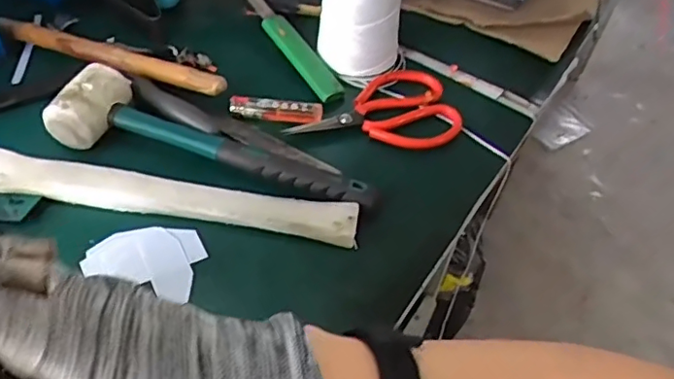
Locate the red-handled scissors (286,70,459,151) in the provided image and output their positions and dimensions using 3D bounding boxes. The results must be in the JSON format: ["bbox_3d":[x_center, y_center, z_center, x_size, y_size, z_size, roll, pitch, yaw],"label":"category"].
[{"bbox_3d":[0.040,-0.081,0.556,0.151,0.017,0.086,5,50,-1],"label":"red-handled scissors"}]

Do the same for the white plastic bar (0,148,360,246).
[{"bbox_3d":[-0.132,0.008,0.471,0.294,0.022,0.030,9,50,1],"label":"white plastic bar"}]

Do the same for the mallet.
[{"bbox_3d":[-0.099,-0.043,0.501,0.274,0.046,0.065,12,50,5],"label":"mallet"}]

